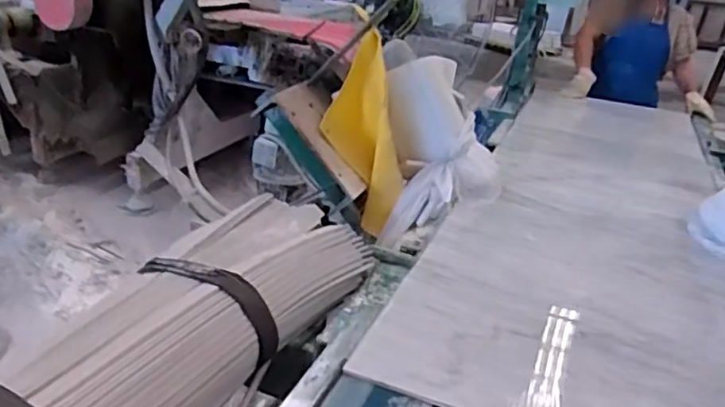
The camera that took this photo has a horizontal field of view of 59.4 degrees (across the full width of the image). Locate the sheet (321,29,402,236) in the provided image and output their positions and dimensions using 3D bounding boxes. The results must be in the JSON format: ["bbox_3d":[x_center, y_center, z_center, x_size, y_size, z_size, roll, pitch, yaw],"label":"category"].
[{"bbox_3d":[-0.005,-0.160,1.520,0.171,0.475,0.083,-11,8,-33],"label":"sheet"}]

